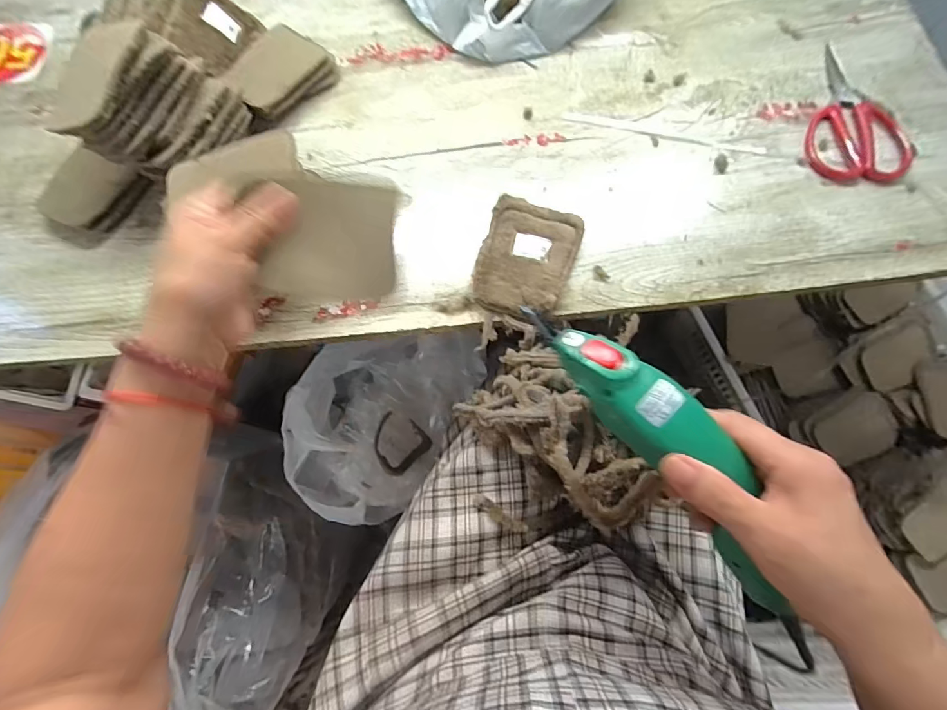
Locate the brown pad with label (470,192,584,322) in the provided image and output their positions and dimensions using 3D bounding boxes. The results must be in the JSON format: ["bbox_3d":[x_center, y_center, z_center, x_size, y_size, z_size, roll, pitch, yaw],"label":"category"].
[{"bbox_3d":[0.052,-0.096,0.429,0.093,0.015,0.125,18,74,8],"label":"brown pad with label"}]

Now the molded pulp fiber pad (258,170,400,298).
[{"bbox_3d":[-0.094,-0.078,0.291,0.084,0.006,0.076,1,103,-31],"label":"molded pulp fiber pad"}]

